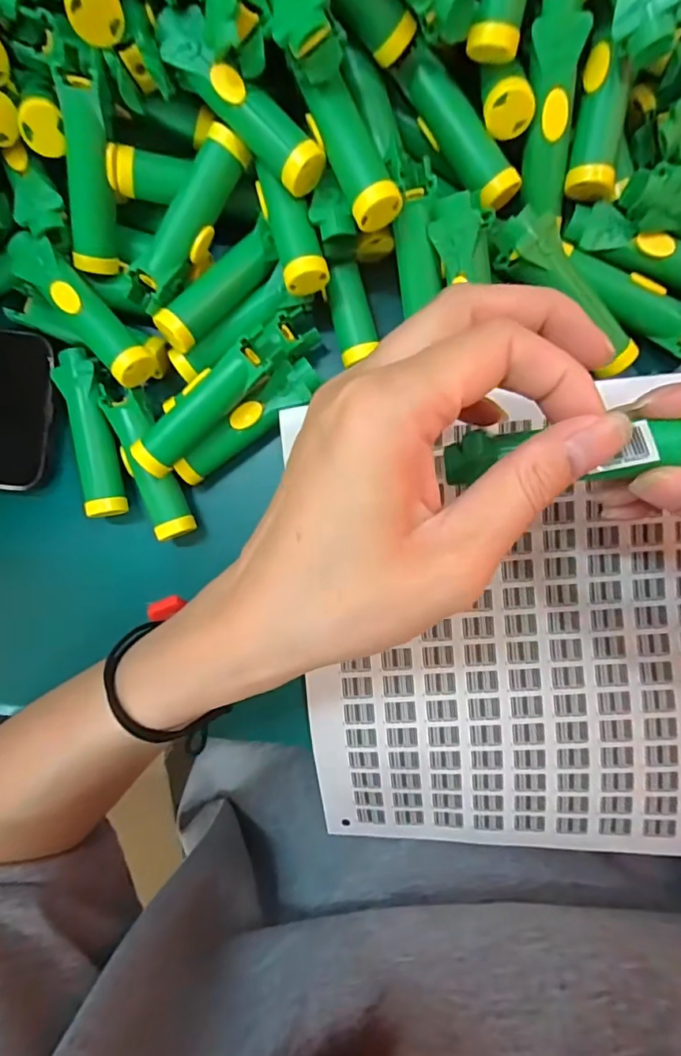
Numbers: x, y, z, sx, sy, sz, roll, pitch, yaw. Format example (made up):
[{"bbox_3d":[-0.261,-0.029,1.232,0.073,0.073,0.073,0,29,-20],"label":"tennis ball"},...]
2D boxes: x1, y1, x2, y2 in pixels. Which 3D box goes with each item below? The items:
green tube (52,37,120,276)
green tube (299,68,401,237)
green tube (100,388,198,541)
[{"bbox_3d":[-0.108,-0.153,0.224,0.017,0.017,0.079,16,128,4],"label":"green tube"},{"bbox_3d":[0.006,-0.148,0.211,0.019,0.022,0.054,-22,88,4],"label":"green tube"},{"bbox_3d":[-0.092,-0.029,0.254,0.020,0.014,0.071,-19,88,4],"label":"green tube"}]

